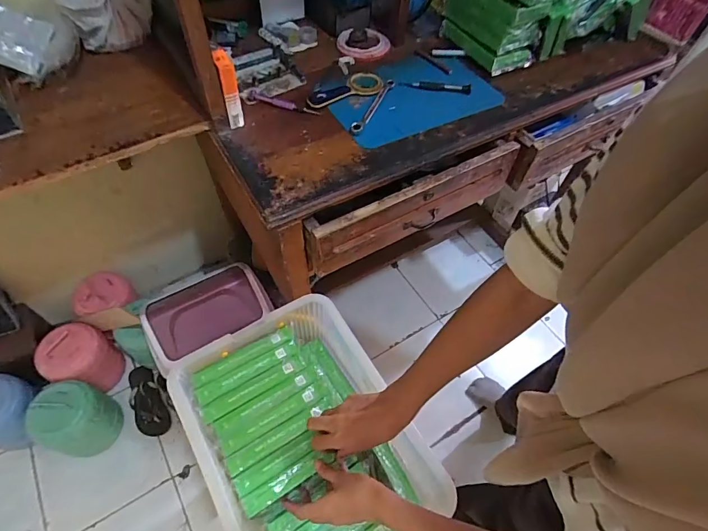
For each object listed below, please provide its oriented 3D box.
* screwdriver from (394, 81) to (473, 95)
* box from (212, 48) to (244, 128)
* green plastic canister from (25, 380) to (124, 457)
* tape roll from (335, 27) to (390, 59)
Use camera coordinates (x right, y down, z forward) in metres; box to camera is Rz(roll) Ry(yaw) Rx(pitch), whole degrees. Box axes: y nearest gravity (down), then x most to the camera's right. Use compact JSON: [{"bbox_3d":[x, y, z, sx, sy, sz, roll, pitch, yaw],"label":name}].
[{"bbox_3d":[0.146,-0.327,0.745,0.131,0.009,0.022,8,56,4],"label":"screwdriver"},{"bbox_3d":[-0.190,-0.268,0.630,0.025,0.120,0.022,-13,58,-11],"label":"box"},{"bbox_3d":[-0.688,0.389,1.025,0.144,0.194,0.150,24,59,14],"label":"green plastic canister"},{"bbox_3d":[0.016,-0.447,0.820,0.097,0.022,0.097,1,56,-1],"label":"tape roll"}]

